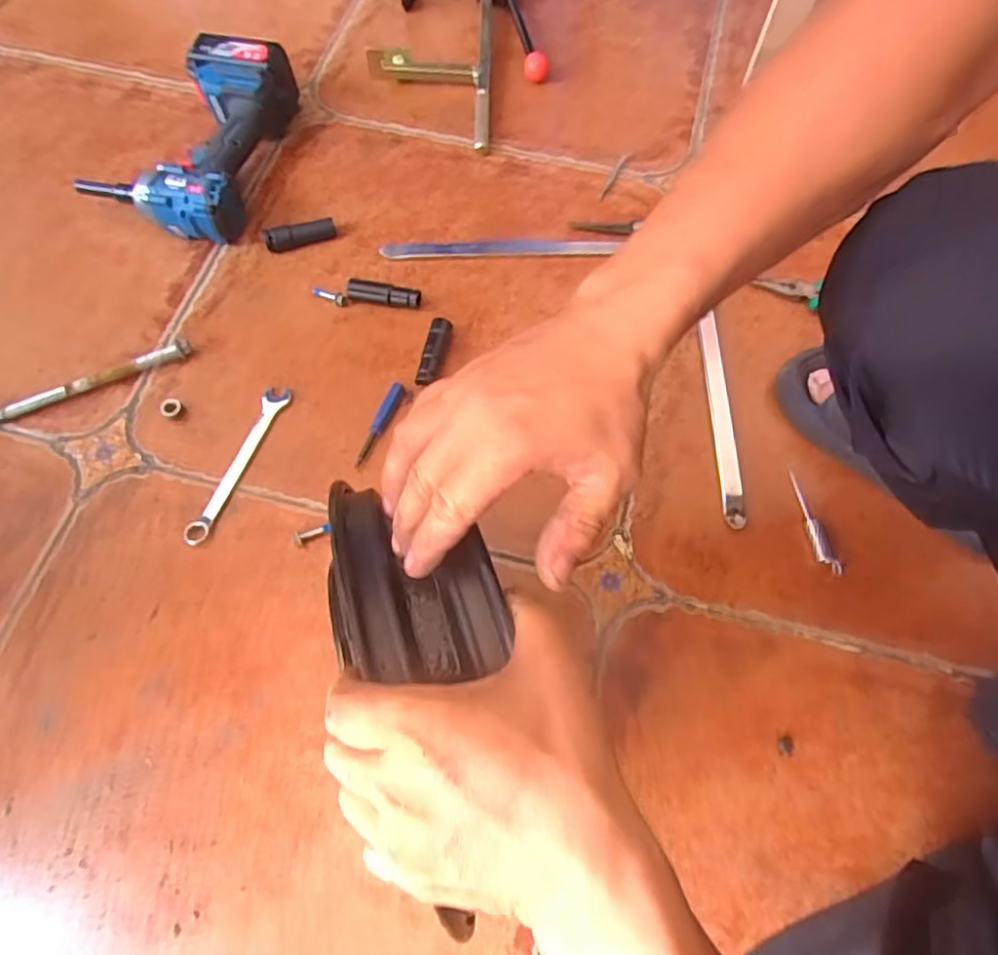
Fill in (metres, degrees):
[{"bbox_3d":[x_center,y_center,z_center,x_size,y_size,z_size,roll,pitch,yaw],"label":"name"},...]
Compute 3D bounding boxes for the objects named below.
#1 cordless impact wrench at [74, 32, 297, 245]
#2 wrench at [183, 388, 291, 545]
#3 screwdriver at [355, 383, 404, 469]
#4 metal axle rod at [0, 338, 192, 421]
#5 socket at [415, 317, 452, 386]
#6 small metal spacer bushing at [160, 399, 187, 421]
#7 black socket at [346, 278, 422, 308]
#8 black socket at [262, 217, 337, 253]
[{"bbox_3d":[-0.357,-0.400,0.714,0.178,0.077,0.253,13,69,4],"label":"cordless impact wrench"},{"bbox_3d":[-0.250,-0.015,0.590,0.025,0.011,0.172,19,69,6],"label":"wrench"},{"bbox_3d":[-0.117,-0.051,0.605,0.014,0.016,0.093,21,69,7],"label":"screwdriver"},{"bbox_3d":[-0.411,-0.097,0.616,0.199,0.015,0.020,-24,71,-10],"label":"metal axle rod"},{"bbox_3d":[-0.067,-0.128,0.636,0.022,0.025,0.076,13,69,4],"label":"socket"},{"bbox_3d":[-0.325,-0.069,0.608,0.024,0.011,0.019,37,72,12],"label":"small metal spacer bushing"},{"bbox_3d":[-0.125,-0.199,0.665,0.079,0.024,0.018,8,68,2],"label":"black socket"},{"bbox_3d":[-0.226,-0.277,0.693,0.078,0.023,0.022,-19,70,-9],"label":"black socket"}]

